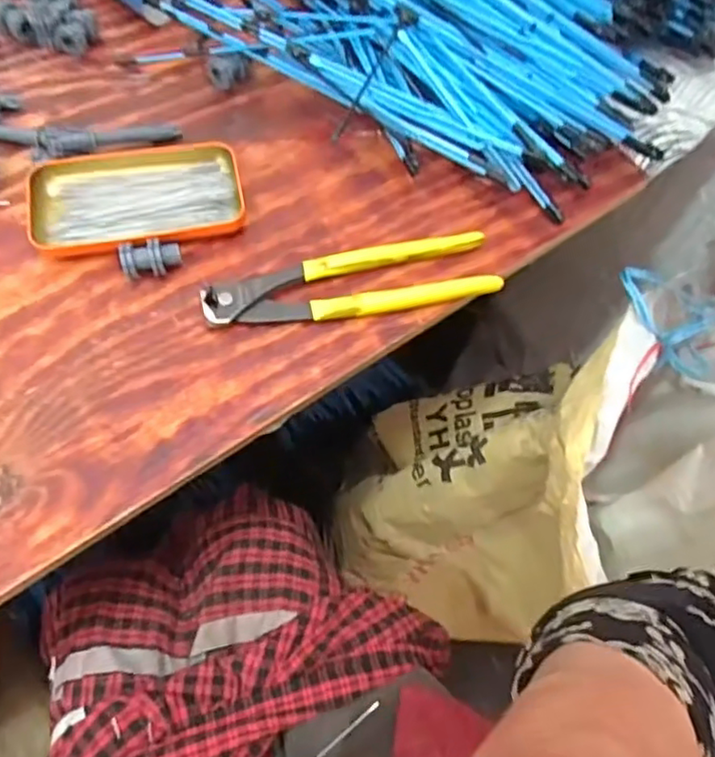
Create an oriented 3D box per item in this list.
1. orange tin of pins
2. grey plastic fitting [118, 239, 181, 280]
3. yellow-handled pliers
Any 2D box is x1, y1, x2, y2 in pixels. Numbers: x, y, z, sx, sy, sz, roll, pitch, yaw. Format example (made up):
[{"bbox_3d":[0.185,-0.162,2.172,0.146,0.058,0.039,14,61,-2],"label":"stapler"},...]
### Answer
[{"bbox_3d":[-0.155,-0.127,0.439,0.143,0.018,0.087,-9,66,-8],"label":"orange tin of pins"},{"bbox_3d":[-0.137,-0.079,0.415,0.038,0.023,0.021,-19,68,-12],"label":"grey plastic fitting"},{"bbox_3d":[-0.002,-0.064,0.422,0.198,0.017,0.048,-12,67,-9],"label":"yellow-handled pliers"}]

